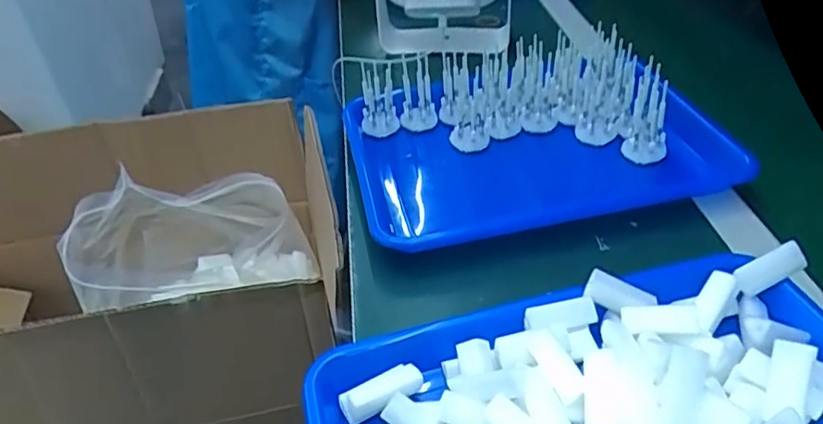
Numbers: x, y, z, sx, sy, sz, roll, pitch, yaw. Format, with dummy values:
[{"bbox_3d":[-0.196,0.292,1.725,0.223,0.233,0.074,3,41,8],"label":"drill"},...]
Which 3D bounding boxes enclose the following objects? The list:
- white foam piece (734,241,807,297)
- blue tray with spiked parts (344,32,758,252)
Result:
[{"bbox_3d":[0.242,0.039,0.416,0.050,0.017,0.014,-26,41,-3],"label":"white foam piece"},{"bbox_3d":[0.106,-0.075,0.575,0.318,0.069,0.231,-9,39,-5],"label":"blue tray with spiked parts"}]

